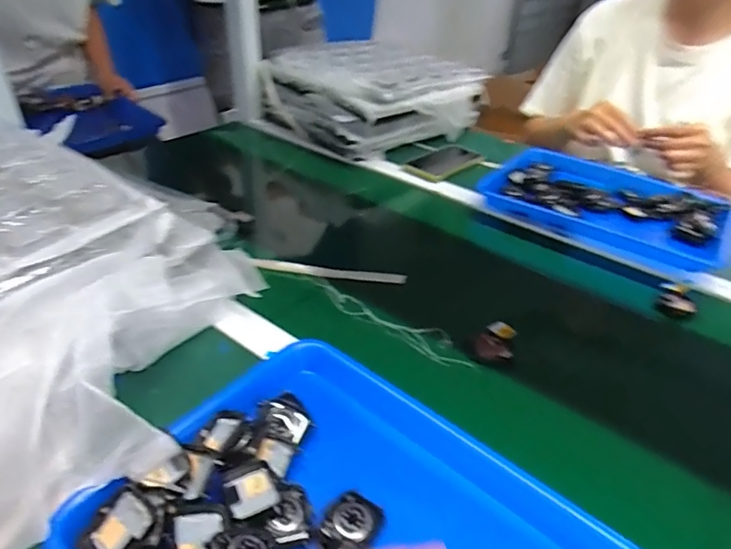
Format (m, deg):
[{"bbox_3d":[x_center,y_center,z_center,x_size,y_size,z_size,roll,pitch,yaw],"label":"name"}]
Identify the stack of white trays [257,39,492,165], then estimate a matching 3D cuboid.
[{"bbox_3d":[0.004,-0.386,1.039,0.379,0.130,0.361,-24,44,-32],"label":"stack of white trays"}]

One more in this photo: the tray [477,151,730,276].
[{"bbox_3d":[0.361,-0.110,0.755,0.328,0.041,0.230,24,41,26],"label":"tray"}]

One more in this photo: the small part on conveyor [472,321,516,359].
[{"bbox_3d":[0.132,0.068,0.513,0.040,0.015,0.050,14,37,15],"label":"small part on conveyor"}]

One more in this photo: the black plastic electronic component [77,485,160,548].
[{"bbox_3d":[-0.152,0.166,0.314,0.046,0.023,0.046,41,64,15],"label":"black plastic electronic component"}]

